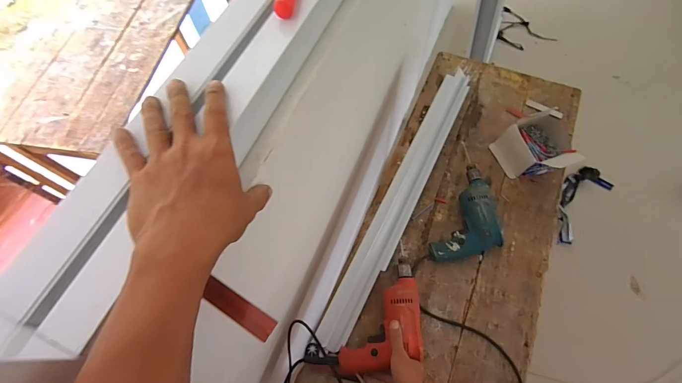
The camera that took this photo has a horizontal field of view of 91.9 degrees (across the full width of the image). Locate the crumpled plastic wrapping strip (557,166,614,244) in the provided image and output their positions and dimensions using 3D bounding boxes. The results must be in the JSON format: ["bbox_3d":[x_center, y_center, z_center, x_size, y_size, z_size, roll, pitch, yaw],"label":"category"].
[{"bbox_3d":[1.113,0.040,1.554,0.427,0.098,0.181,-42,69,-17],"label":"crumpled plastic wrapping strip"}]

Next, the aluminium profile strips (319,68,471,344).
[{"bbox_3d":[0.166,-0.008,0.847,0.080,0.033,0.825,24,67,13],"label":"aluminium profile strips"}]

